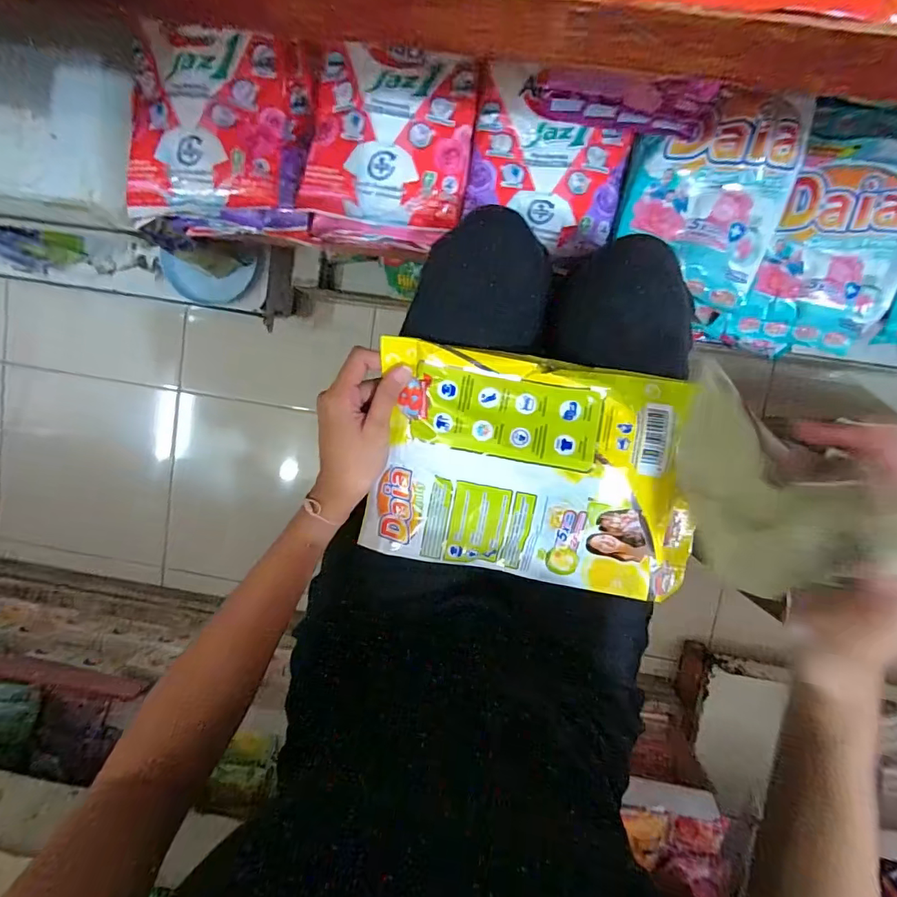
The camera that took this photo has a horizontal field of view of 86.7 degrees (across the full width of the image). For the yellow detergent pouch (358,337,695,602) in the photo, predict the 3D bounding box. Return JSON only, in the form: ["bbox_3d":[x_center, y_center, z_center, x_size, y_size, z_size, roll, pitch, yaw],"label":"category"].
[{"bbox_3d":[0.066,0.019,0.367,0.249,0.034,0.170,9,97,3],"label":"yellow detergent pouch"}]

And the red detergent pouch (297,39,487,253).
[{"bbox_3d":[-0.058,-0.301,0.475,0.158,0.044,0.174,10,97,2],"label":"red detergent pouch"}]

